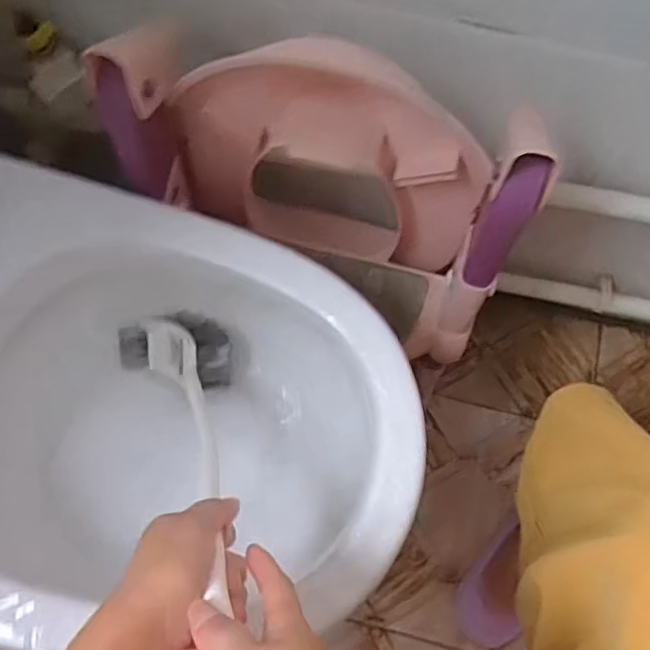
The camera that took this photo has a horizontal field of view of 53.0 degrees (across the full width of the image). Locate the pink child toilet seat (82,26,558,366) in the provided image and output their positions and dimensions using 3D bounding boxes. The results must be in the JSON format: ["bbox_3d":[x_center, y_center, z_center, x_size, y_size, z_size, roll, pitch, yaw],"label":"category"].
[{"bbox_3d":[0.003,-0.119,0.565,0.318,0.259,0.128,21,70,6],"label":"pink child toilet seat"}]

